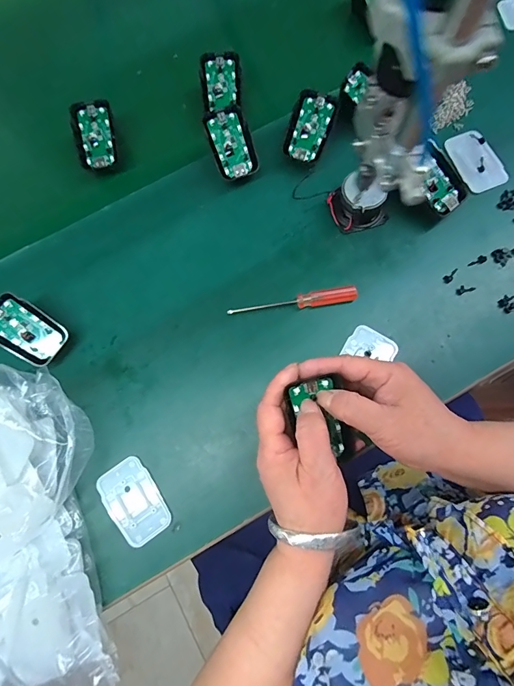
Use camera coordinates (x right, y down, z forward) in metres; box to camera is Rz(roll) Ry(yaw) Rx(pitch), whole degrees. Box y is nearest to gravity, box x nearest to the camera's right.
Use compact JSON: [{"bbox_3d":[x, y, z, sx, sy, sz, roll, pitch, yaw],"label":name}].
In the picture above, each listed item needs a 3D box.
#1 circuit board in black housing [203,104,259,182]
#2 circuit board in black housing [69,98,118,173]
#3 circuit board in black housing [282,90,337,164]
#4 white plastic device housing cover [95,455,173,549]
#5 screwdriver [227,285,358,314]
[{"bbox_3d":[-0.027,-0.208,0.399,0.041,0.009,0.072,-21,95,-2],"label":"circuit board in black housing"},{"bbox_3d":[-0.175,-0.224,0.419,0.043,0.017,0.070,-12,97,-3],"label":"circuit board in black housing"},{"bbox_3d":[0.054,-0.226,0.402,0.043,0.007,0.069,22,96,8],"label":"circuit board in black housing"},{"bbox_3d":[-0.110,0.141,0.341,0.045,0.004,0.069,-34,77,-7],"label":"white plastic device housing cover"},{"bbox_3d":[0.035,-0.038,0.376,0.125,0.011,0.014,-11,75,-1],"label":"screwdriver"}]

